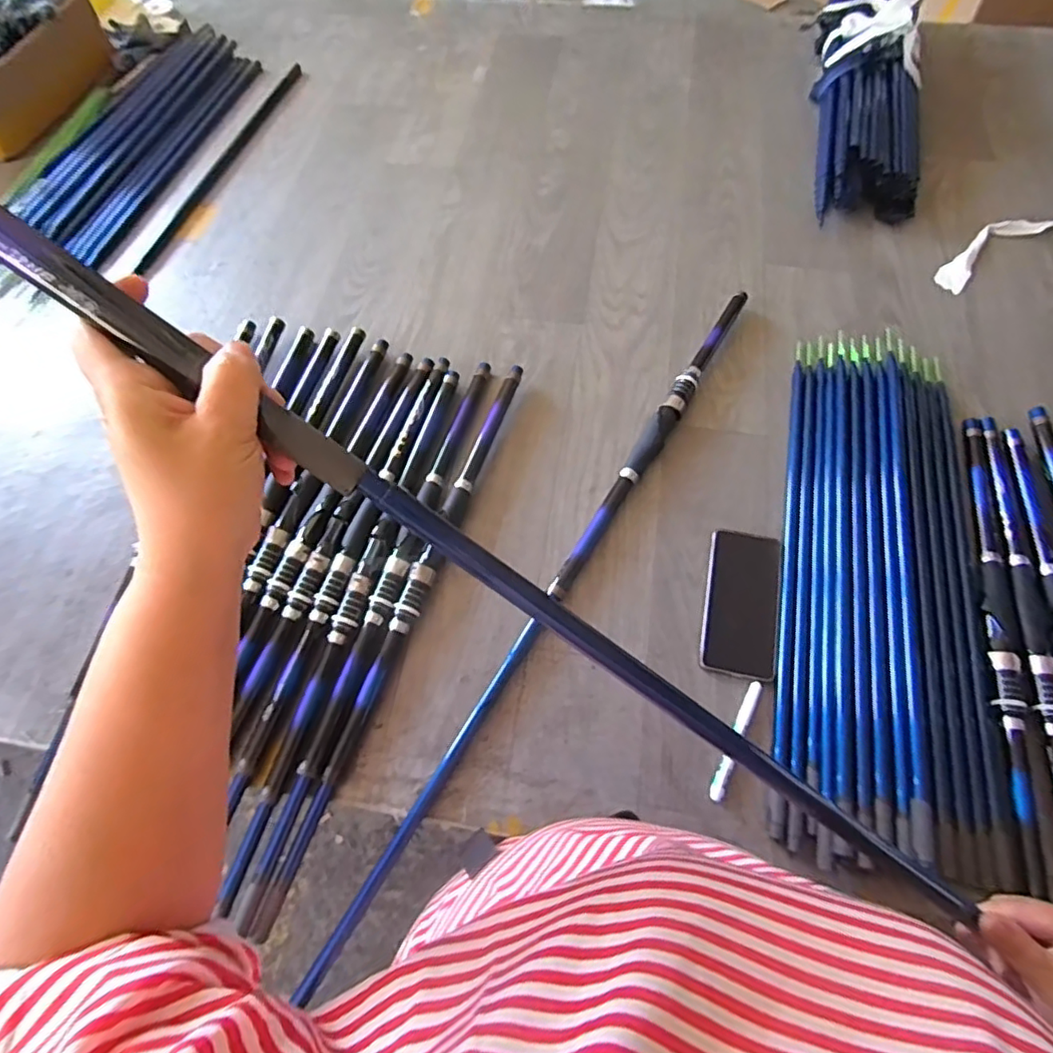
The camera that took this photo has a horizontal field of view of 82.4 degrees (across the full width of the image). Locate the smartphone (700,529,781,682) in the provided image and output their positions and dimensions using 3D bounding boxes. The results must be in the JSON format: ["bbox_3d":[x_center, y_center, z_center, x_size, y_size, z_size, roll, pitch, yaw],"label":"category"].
[{"bbox_3d":[0.231,0.081,0.645,0.073,0.016,0.157,10,64,7],"label":"smartphone"}]

